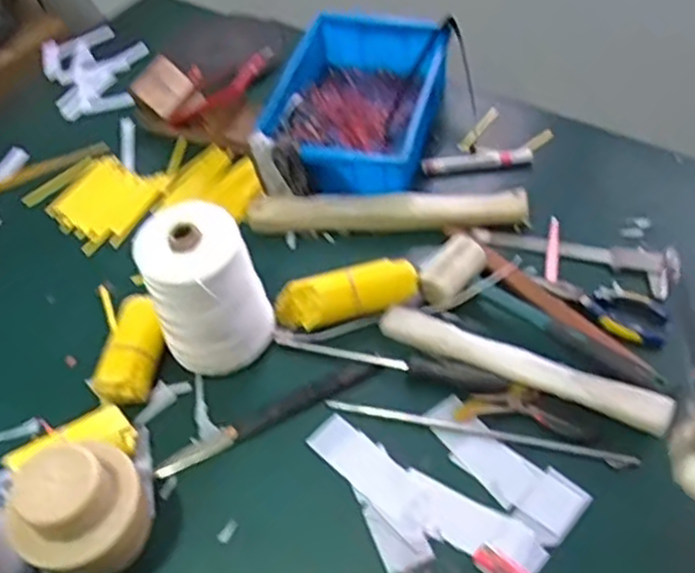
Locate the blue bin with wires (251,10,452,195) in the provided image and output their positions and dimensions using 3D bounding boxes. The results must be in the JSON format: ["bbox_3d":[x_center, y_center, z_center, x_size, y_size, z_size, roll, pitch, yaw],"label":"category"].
[{"bbox_3d":[0.018,-0.242,1.009,0.216,0.100,0.305,7,51,12],"label":"blue bin with wires"}]

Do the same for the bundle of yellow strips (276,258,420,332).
[{"bbox_3d":[-0.001,0.013,0.828,0.158,0.060,0.044,-9,50,-2],"label":"bundle of yellow strips"}]

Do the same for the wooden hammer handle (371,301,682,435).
[{"bbox_3d":[0.171,0.076,0.752,0.295,0.035,0.034,21,57,21],"label":"wooden hammer handle"}]

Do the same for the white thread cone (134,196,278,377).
[{"bbox_3d":[-0.139,0.014,0.761,0.110,0.175,0.107,-20,53,-9],"label":"white thread cone"}]

